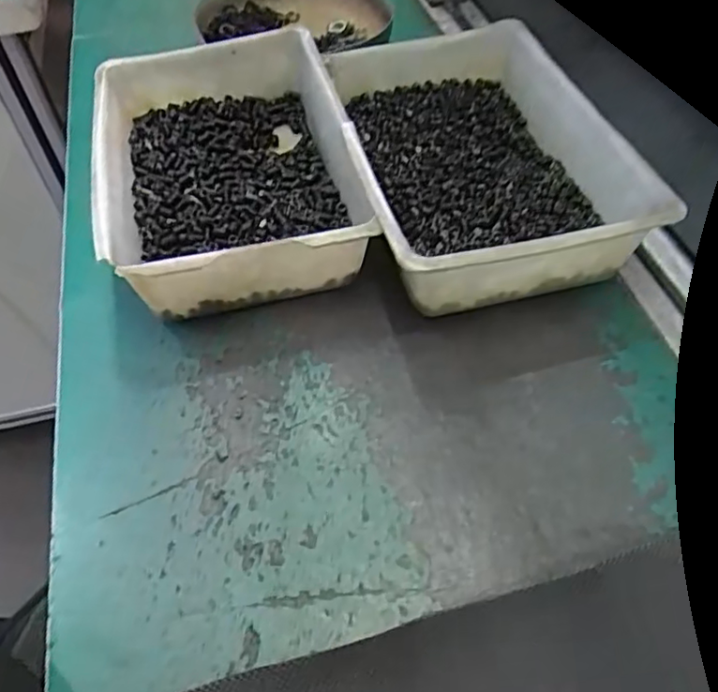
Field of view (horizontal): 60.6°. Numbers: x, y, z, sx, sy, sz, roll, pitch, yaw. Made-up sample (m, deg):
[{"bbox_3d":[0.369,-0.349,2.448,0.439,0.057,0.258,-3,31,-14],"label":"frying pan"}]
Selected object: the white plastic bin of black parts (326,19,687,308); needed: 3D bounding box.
[{"bbox_3d":[0.067,-0.103,0.350,0.139,0.057,0.195,-11,53,-4],"label":"white plastic bin of black parts"}]

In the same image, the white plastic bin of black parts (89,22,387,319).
[{"bbox_3d":[-0.076,-0.101,0.358,0.137,0.056,0.193,-12,53,-5],"label":"white plastic bin of black parts"}]

